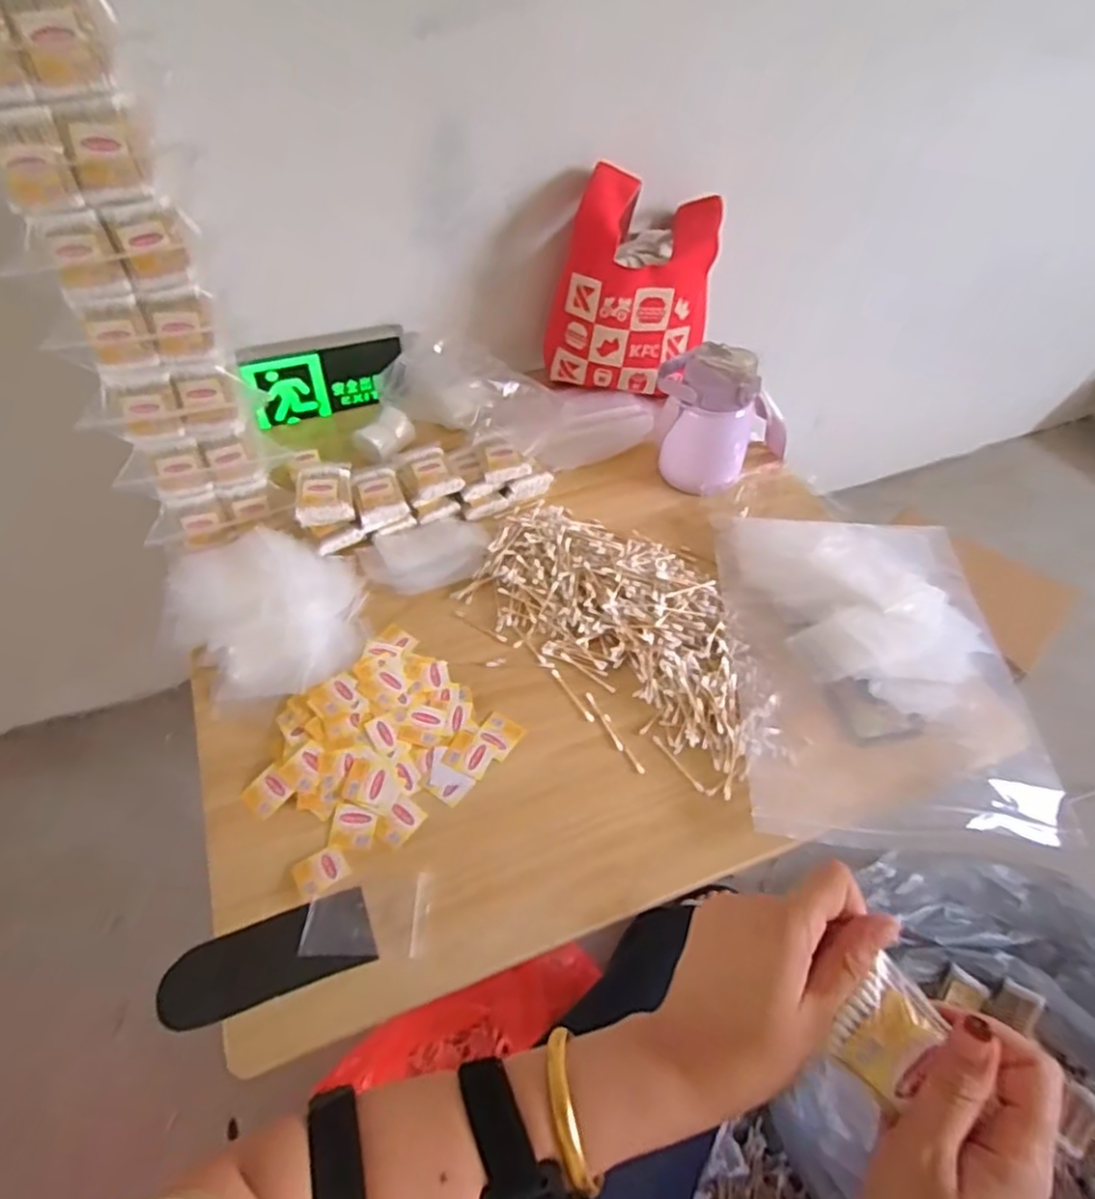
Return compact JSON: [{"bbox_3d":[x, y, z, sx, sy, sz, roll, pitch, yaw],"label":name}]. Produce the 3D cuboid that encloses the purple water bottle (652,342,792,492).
[{"bbox_3d":[0.216,-0.225,0.885,0.166,0.166,0.109,15,51,11],"label":"purple water bottle"}]

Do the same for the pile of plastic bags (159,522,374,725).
[{"bbox_3d":[-0.292,0.006,0.758,0.186,0.054,0.200,1,50,-1],"label":"pile of plastic bags"}]

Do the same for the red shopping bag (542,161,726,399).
[{"bbox_3d":[0.124,-0.412,0.971,0.213,0.264,0.103,3,31,-20],"label":"red shopping bag"}]

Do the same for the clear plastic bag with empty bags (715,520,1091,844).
[{"bbox_3d":[0.335,0.054,0.741,0.271,0.057,0.398,3,50,2],"label":"clear plastic bag with empty bags"}]

